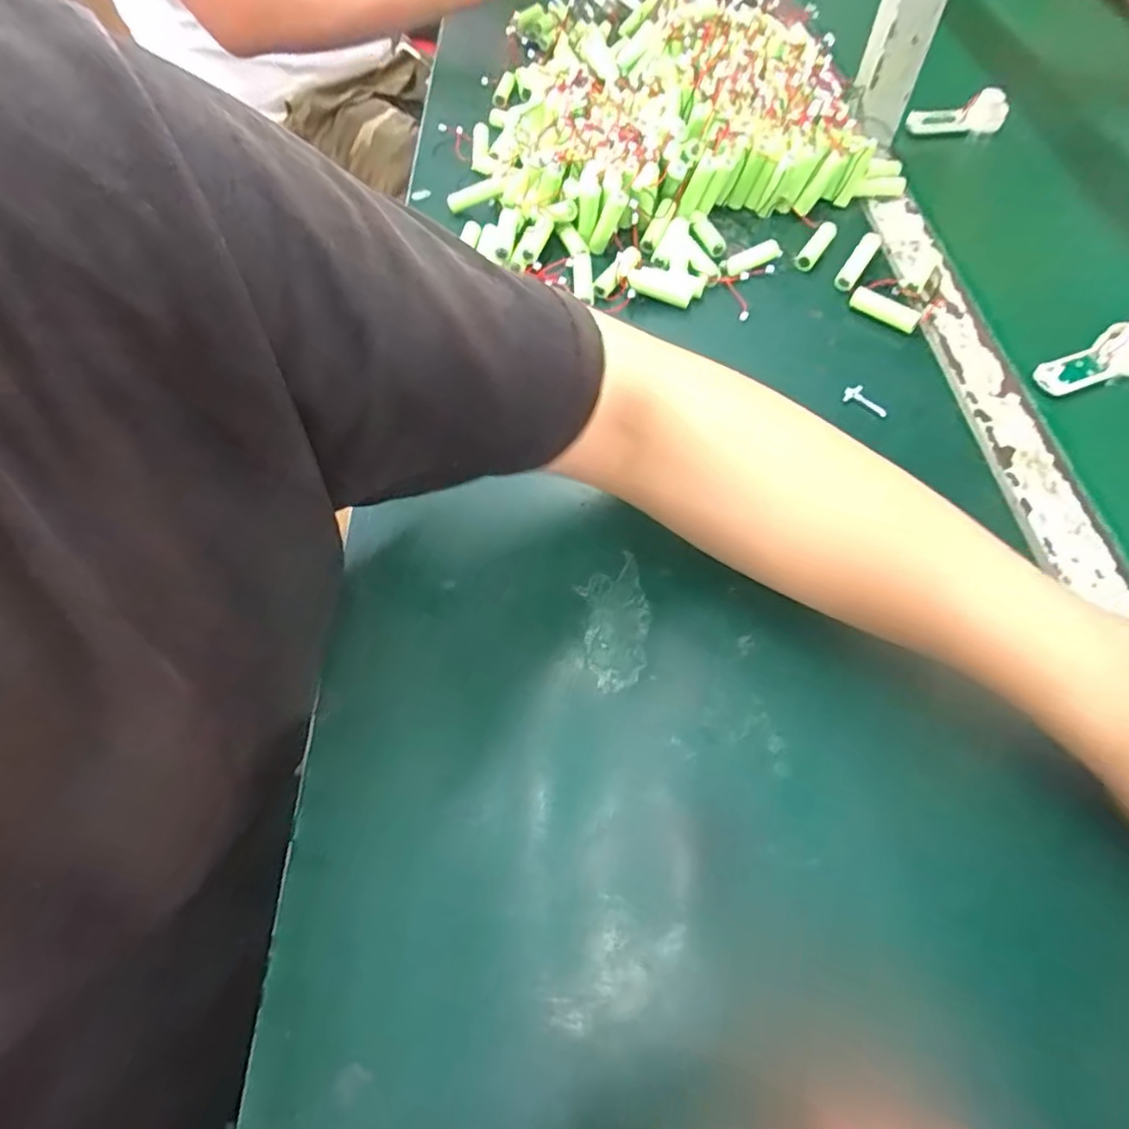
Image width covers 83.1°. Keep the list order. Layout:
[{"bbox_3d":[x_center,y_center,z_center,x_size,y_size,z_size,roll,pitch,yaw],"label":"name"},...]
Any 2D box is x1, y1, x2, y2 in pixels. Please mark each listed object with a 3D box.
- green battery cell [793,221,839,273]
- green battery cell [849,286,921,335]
[{"bbox_3d":[0.203,-0.257,0.513,0.016,0.011,0.057,31,64,19],"label":"green battery cell"},{"bbox_3d":[0.237,-0.188,0.471,0.050,0.013,0.016,36,65,19],"label":"green battery cell"}]

